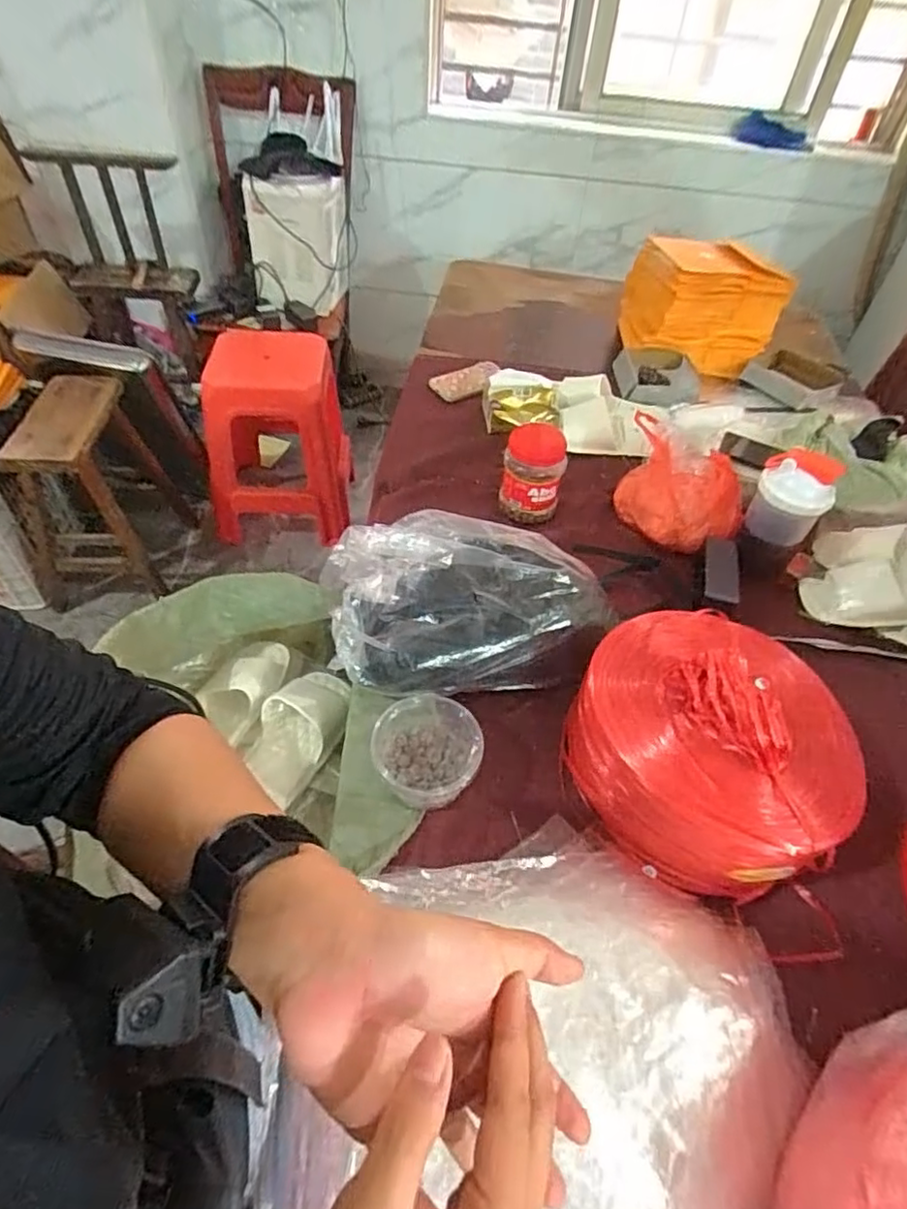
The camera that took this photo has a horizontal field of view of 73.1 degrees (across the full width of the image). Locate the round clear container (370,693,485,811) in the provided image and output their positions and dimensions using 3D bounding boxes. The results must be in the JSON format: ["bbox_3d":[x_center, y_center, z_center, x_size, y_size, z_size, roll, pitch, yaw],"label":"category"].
[{"bbox_3d":[-0.026,0.161,0.671,0.112,0.081,0.112,2,49,-3],"label":"round clear container"}]

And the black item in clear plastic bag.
[{"bbox_3d":[0.014,-0.016,0.807,0.341,0.130,0.261,-4,49,-8],"label":"black item in clear plastic bag"}]

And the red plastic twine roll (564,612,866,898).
[{"bbox_3d":[0.267,0.134,0.639,0.256,0.159,0.269,2,49,-3],"label":"red plastic twine roll"}]

